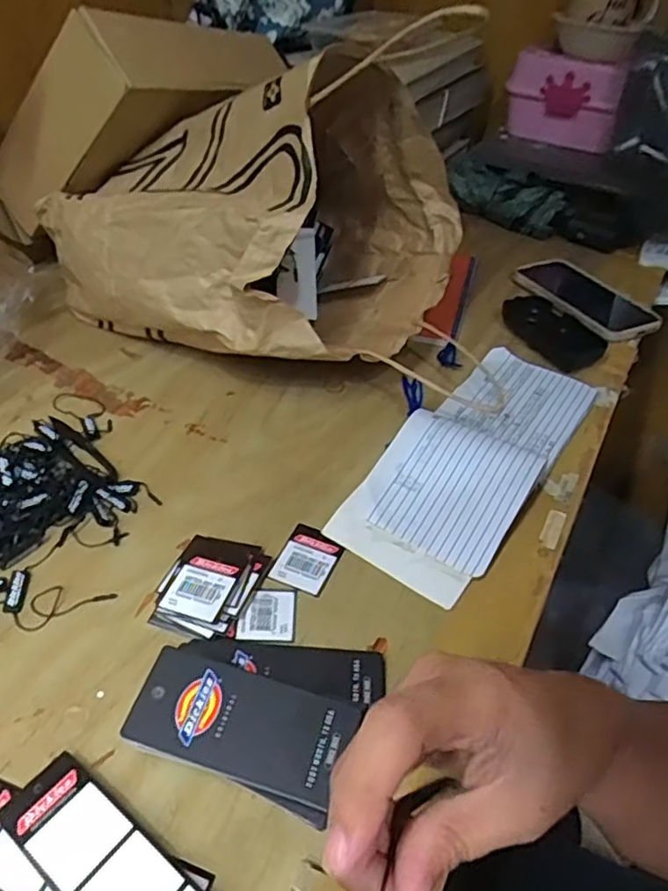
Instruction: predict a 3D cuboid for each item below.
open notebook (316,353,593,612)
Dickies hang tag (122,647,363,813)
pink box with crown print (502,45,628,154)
[{"bbox_3d":[0.112,-0.002,0.490,0.101,0.037,0.268,26,45,24],"label":"open notebook"},{"bbox_3d":[-0.046,0.135,0.318,0.104,0.005,0.050,15,47,8],"label":"Dickies hang tag"},{"bbox_3d":[0.313,-0.472,0.881,0.147,0.109,0.051,18,43,16],"label":"pink box with crown print"}]

